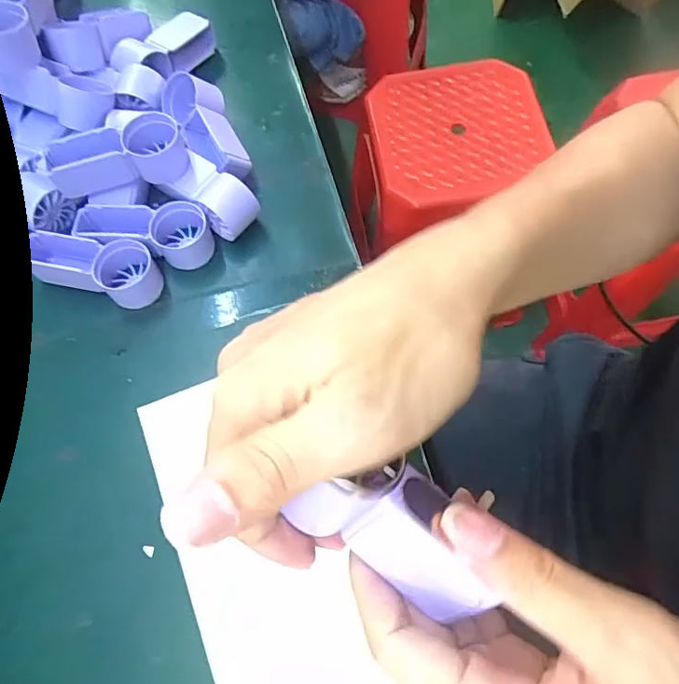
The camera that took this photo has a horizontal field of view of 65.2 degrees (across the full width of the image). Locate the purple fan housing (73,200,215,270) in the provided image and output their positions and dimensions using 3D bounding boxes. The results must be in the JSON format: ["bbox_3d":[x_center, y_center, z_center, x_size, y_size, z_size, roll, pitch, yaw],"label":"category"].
[{"bbox_3d":[-0.143,-0.082,0.386,0.095,0.032,0.039,8,68,4],"label":"purple fan housing"}]

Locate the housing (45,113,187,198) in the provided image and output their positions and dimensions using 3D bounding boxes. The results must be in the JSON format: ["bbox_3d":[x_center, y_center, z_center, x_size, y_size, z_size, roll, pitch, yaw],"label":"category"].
[{"bbox_3d":[-0.158,-0.133,0.378,0.090,0.031,0.035,-12,68,-2],"label":"housing"}]

